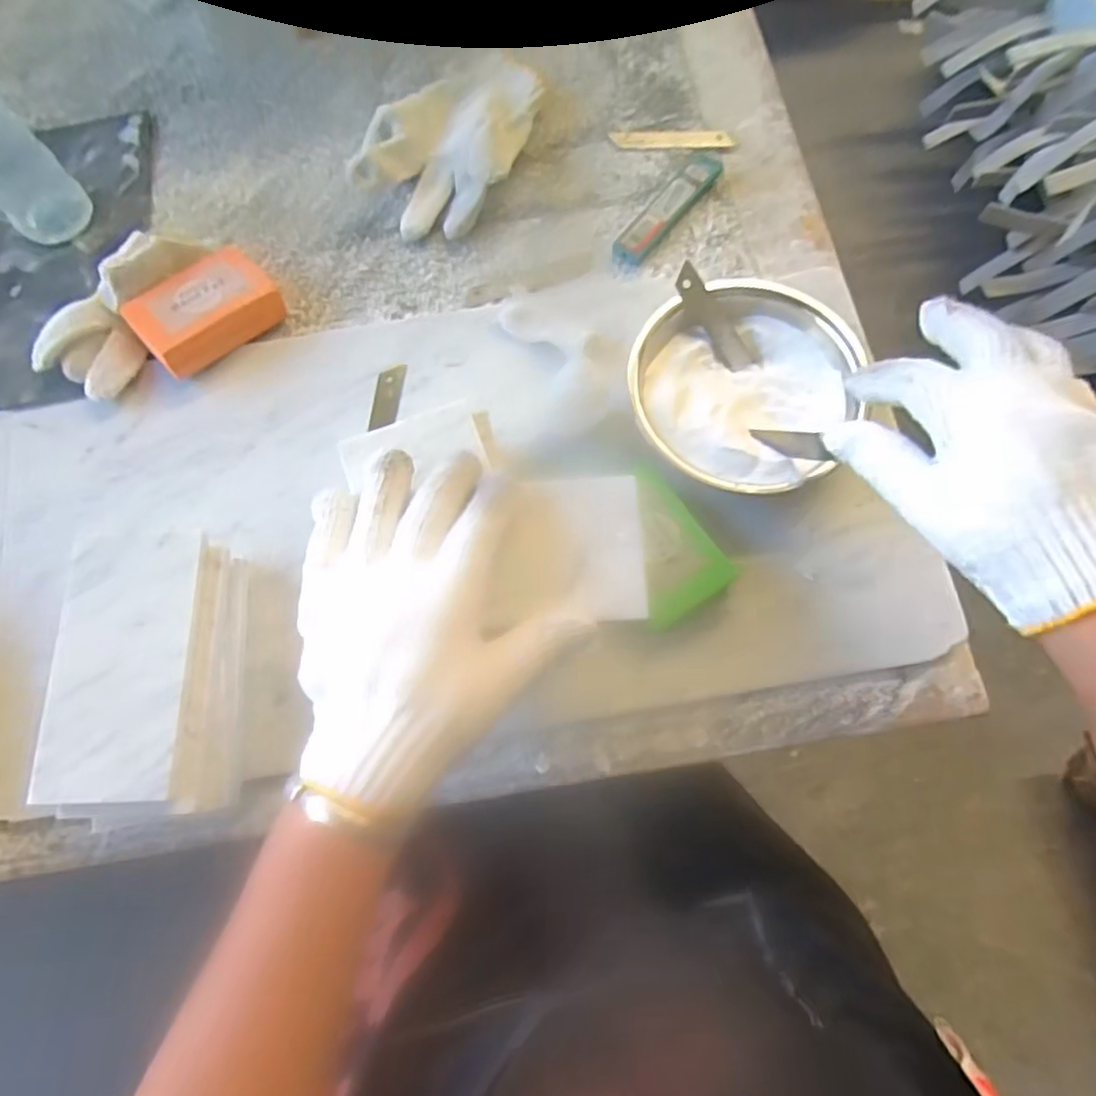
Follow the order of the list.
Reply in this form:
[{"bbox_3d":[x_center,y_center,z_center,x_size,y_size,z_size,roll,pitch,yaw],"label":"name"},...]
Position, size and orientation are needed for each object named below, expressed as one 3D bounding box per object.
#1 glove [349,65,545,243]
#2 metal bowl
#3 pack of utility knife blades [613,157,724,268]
[{"bbox_3d":[-0.078,-0.329,0.538,0.122,0.042,0.174,11,73,6],"label":"glove"},{"bbox_3d":[0.129,-0.103,0.456,0.138,0.050,0.144,-1,72,2],"label":"metal bowl"},{"bbox_3d":[0.093,-0.265,0.529,0.028,0.011,0.121,38,77,13],"label":"pack of utility knife blades"}]

